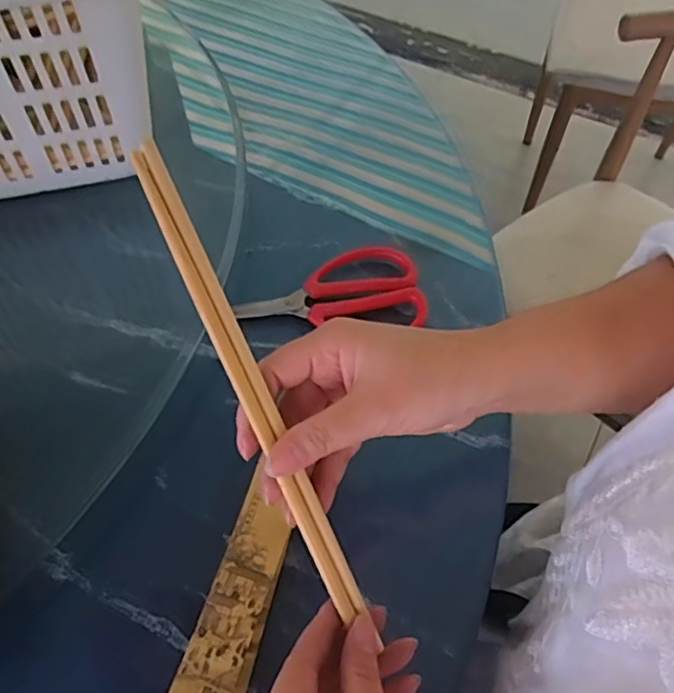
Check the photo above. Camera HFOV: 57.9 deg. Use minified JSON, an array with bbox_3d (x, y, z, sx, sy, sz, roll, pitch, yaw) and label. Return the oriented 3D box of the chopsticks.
[{"bbox_3d":[-0.039,0.019,0.281,0.015,0.005,0.232,-25,95,-16],"label":"chopsticks"}]

